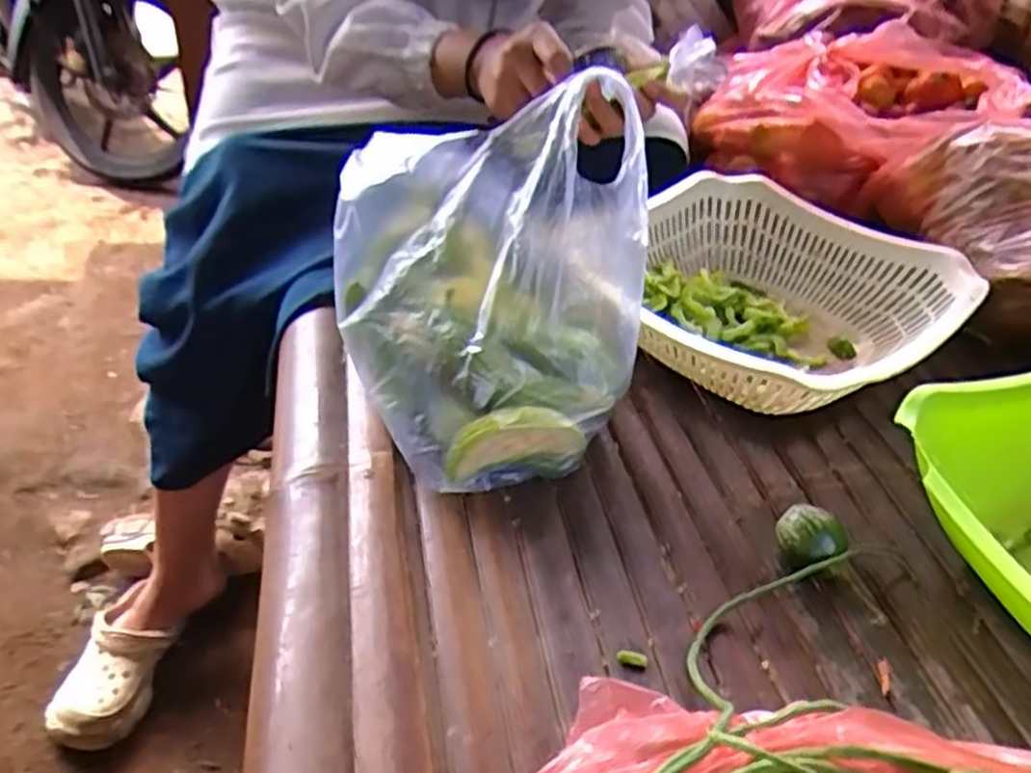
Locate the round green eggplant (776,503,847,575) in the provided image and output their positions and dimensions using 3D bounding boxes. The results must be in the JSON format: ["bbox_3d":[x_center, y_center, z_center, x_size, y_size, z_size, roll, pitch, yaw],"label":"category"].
[{"bbox_3d":[0.185,0.099,0.490,0.036,0.035,0.033,3,36,-2],"label":"round green eggplant"}]

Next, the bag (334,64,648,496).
[{"bbox_3d":[-0.019,-0.072,0.527,0.190,0.224,0.175,-5,37,-13],"label":"bag"}]

